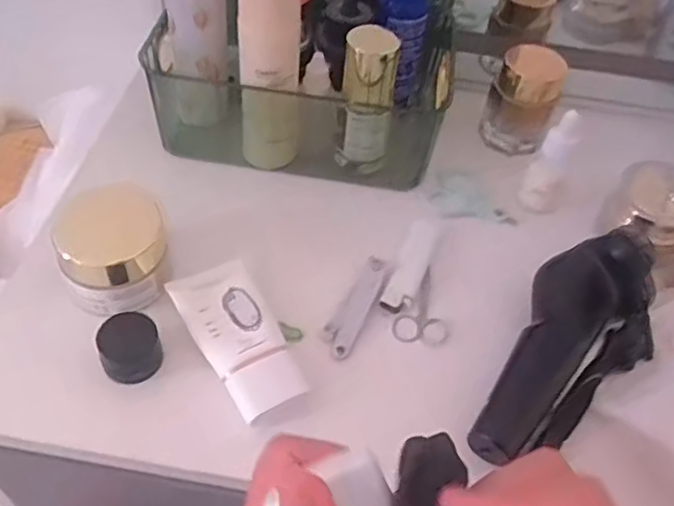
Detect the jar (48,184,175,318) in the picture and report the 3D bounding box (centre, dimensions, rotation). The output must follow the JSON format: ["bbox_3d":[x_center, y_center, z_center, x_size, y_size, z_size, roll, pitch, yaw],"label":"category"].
[{"bbox_3d":[-0.136,-0.002,0.396,0.061,0.047,0.058,3,50,-3],"label":"jar"}]

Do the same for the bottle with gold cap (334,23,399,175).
[{"bbox_3d":[0.023,-0.108,0.463,0.036,0.101,0.038,10,50,4],"label":"bottle with gold cap"}]

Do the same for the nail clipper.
[{"bbox_3d":[0.012,0.033,0.415,0.020,0.008,0.076,22,52,13],"label":"nail clipper"}]

